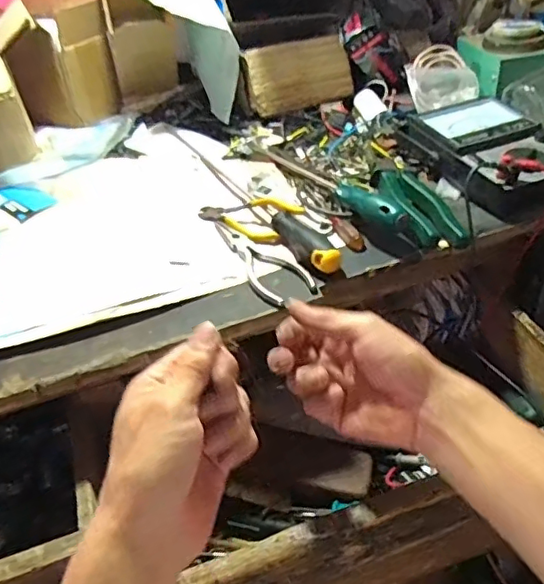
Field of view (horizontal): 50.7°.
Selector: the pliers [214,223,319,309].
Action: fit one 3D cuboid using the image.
[{"bbox_3d":[-0.009,-0.033,0.549,0.051,0.008,0.150,-19,39,-15],"label":"pliers"}]

